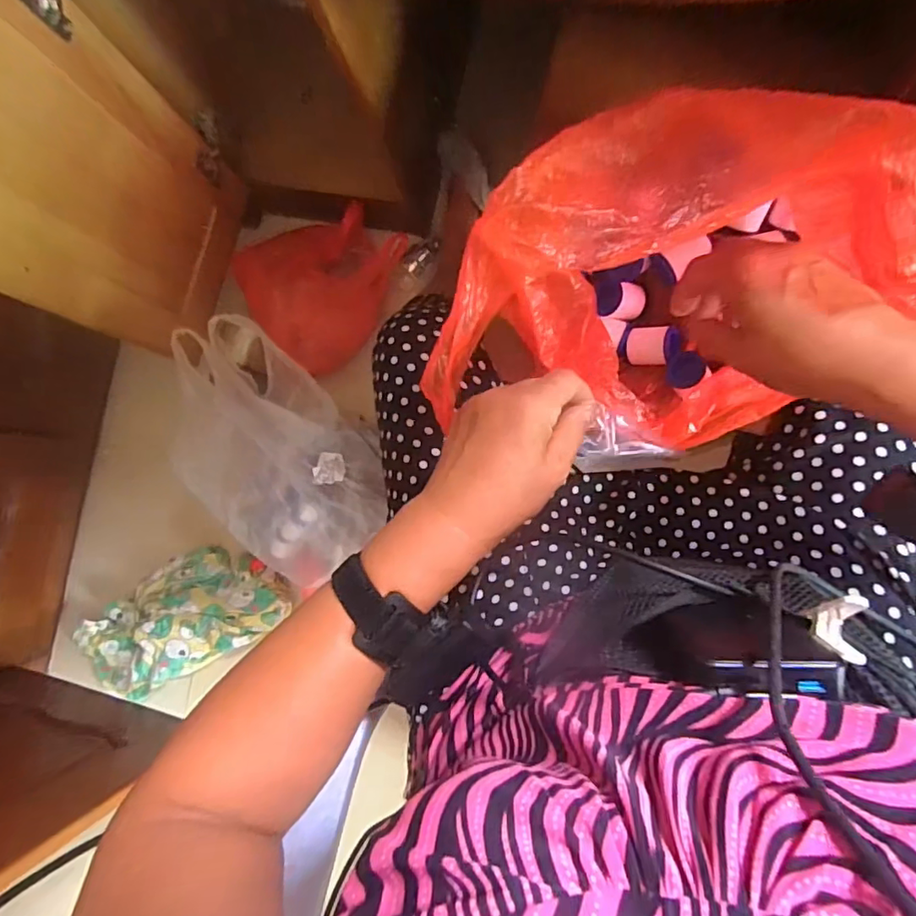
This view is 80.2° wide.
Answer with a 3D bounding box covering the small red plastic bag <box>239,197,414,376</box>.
[{"bbox_3d":[-0.219,-0.285,0.866,0.186,0.106,0.261,43,92,8],"label":"small red plastic bag"}]

